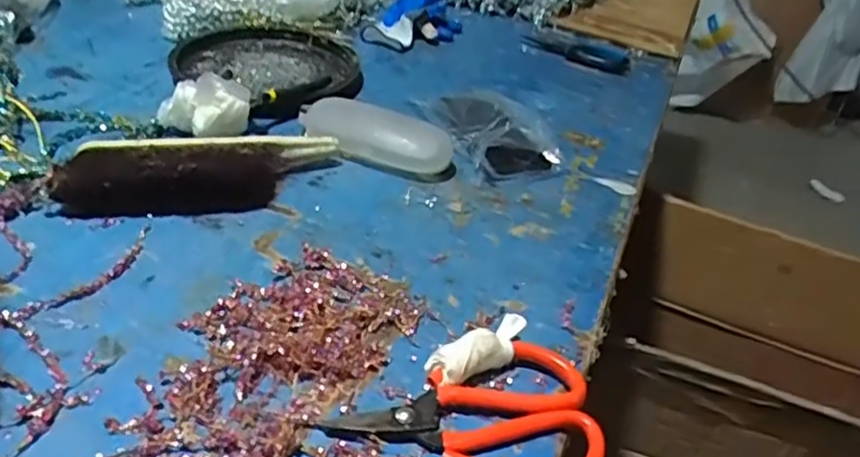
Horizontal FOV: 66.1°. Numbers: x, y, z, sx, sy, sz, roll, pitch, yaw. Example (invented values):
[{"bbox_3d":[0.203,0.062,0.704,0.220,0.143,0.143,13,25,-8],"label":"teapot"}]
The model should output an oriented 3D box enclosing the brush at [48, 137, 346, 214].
[{"bbox_3d":[-0.201,-0.053,0.599,0.250,0.046,0.078,-6,38,-18],"label":"brush"}]

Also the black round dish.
[{"bbox_3d":[-0.210,-0.211,0.828,0.228,0.032,0.238,5,36,-4],"label":"black round dish"}]

